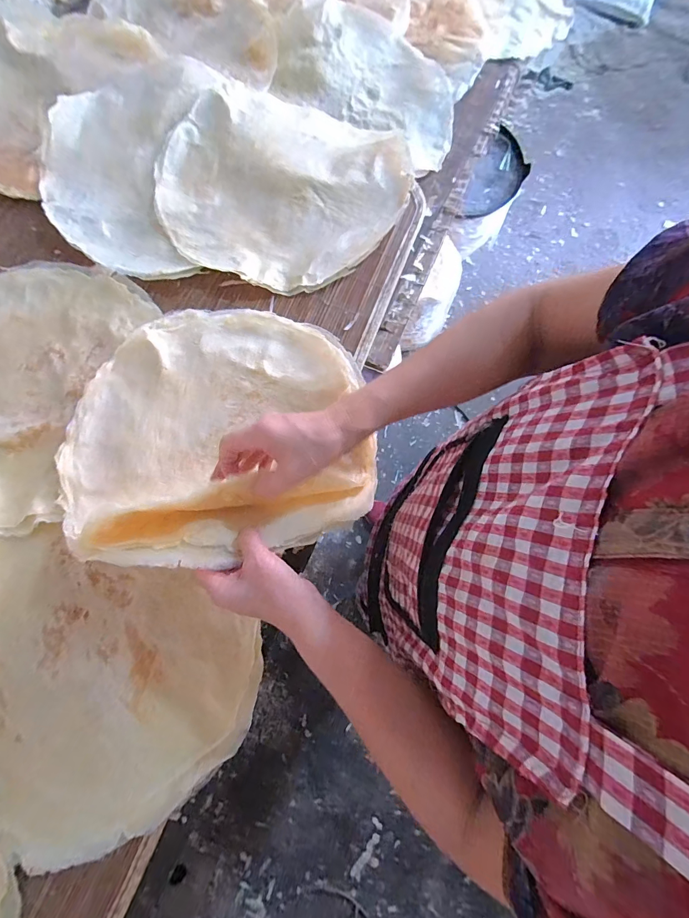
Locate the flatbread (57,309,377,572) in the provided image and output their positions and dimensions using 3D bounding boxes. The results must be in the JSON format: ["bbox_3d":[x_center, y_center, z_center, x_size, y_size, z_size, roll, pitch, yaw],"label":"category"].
[{"bbox_3d":[-0.142,-0.045,0.418,0.353,0.104,0.309,5,74,0],"label":"flatbread"}]

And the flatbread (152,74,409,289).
[{"bbox_3d":[-0.091,-0.405,0.545,0.331,0.036,0.336,1,75,-2],"label":"flatbread"}]

